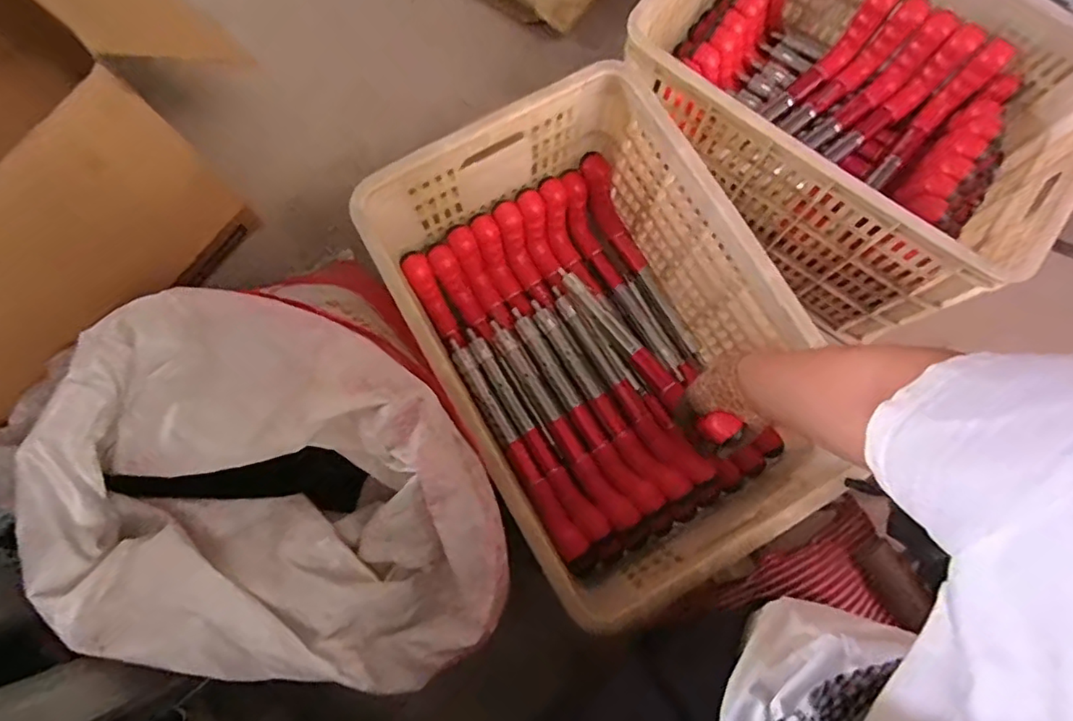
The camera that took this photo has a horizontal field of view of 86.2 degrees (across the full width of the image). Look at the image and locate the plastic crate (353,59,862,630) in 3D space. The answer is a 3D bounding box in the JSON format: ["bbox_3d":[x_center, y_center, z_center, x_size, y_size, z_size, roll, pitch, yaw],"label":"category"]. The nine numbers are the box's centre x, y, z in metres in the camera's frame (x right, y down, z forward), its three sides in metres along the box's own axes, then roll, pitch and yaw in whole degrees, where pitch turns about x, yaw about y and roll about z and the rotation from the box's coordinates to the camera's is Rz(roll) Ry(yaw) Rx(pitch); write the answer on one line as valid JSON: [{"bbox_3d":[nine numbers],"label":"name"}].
[{"bbox_3d":[0.069,-0.023,0.697,0.350,0.252,0.513,-30,79,-7],"label":"plastic crate"}]

